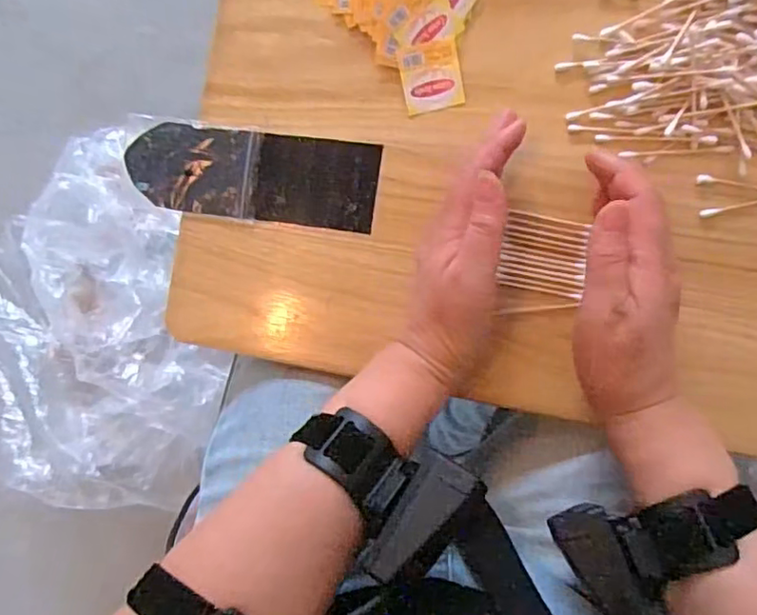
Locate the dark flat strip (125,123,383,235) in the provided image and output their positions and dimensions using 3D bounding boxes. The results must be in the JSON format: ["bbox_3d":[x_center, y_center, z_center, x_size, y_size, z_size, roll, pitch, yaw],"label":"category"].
[{"bbox_3d":[-0.090,-0.093,0.425,0.178,0.010,0.061,8,94,6],"label":"dark flat strip"}]

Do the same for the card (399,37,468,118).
[{"bbox_3d":[0.036,-0.155,0.404,0.039,0.007,0.041,-11,92,7],"label":"card"}]

